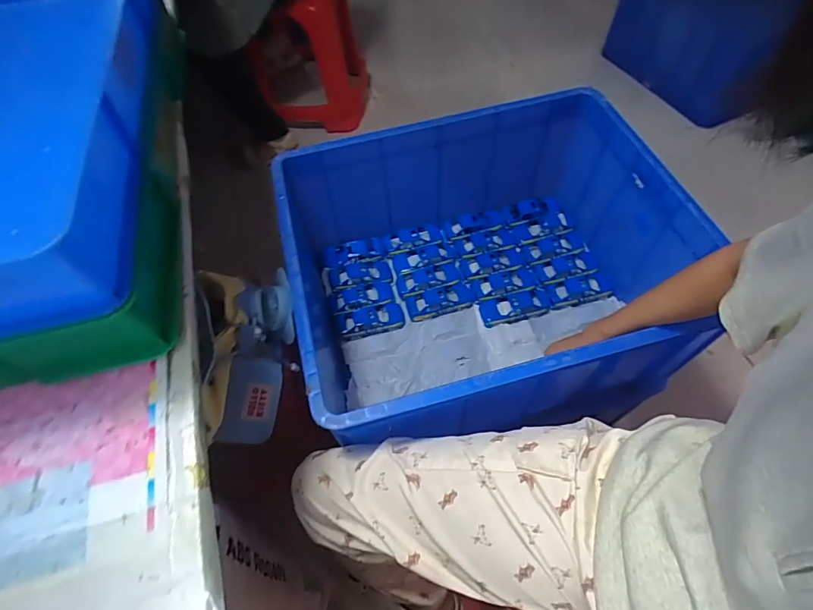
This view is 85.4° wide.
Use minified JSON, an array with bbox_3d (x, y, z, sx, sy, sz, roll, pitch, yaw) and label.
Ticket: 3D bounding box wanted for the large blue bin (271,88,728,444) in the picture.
[{"bbox_3d":[0.131,-0.059,0.754,0.608,0.275,0.483,-13,59,-7],"label":"large blue bin"}]

